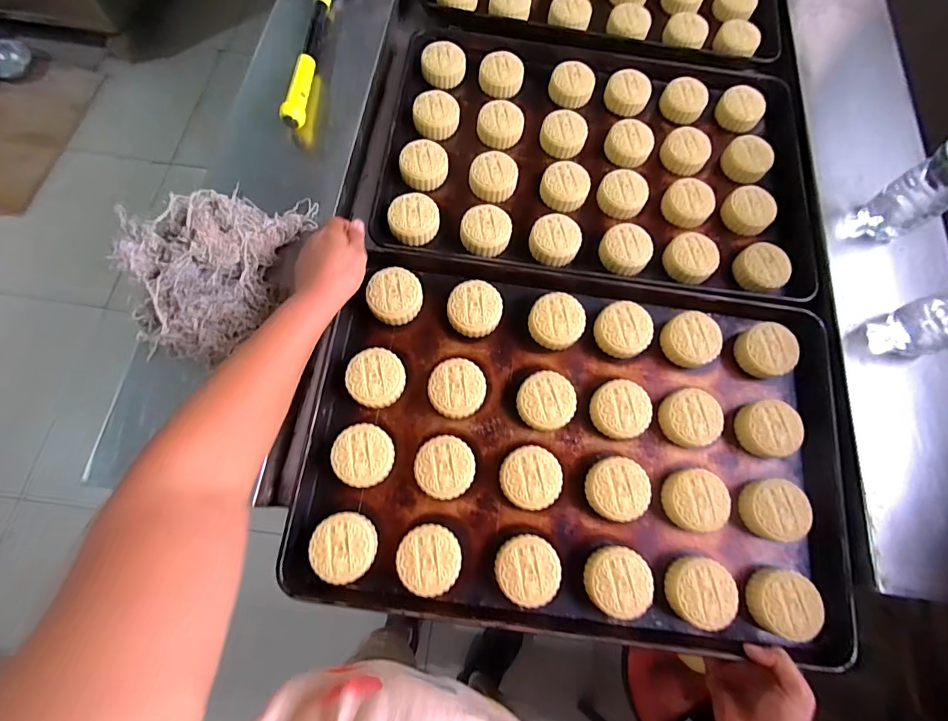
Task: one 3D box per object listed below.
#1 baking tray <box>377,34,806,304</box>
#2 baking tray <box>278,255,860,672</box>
[{"bbox_3d":[0.175,-0.300,0.641,0.587,0.049,0.421,7,66,-1],"label":"baking tray"},{"bbox_3d":[0.114,0.094,0.508,0.582,0.050,0.390,8,72,0],"label":"baking tray"}]

